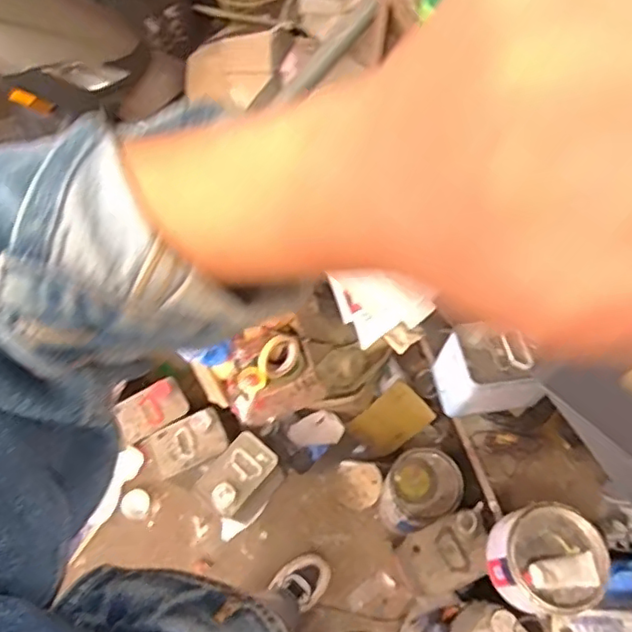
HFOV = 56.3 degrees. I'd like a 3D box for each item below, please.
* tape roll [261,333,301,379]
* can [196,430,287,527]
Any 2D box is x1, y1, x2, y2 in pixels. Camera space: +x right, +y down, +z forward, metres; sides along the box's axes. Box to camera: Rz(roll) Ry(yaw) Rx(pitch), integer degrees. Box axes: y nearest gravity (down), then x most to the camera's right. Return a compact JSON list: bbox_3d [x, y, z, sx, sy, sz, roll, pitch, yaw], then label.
[{"bbox_3d":[-0.079,0.086,1.254,0.080,0.096,0.019,4,19,-31],"label":"tape roll"},{"bbox_3d":[-0.167,0.372,1.347,0.110,0.264,0.161,38,71,17],"label":"can"}]

